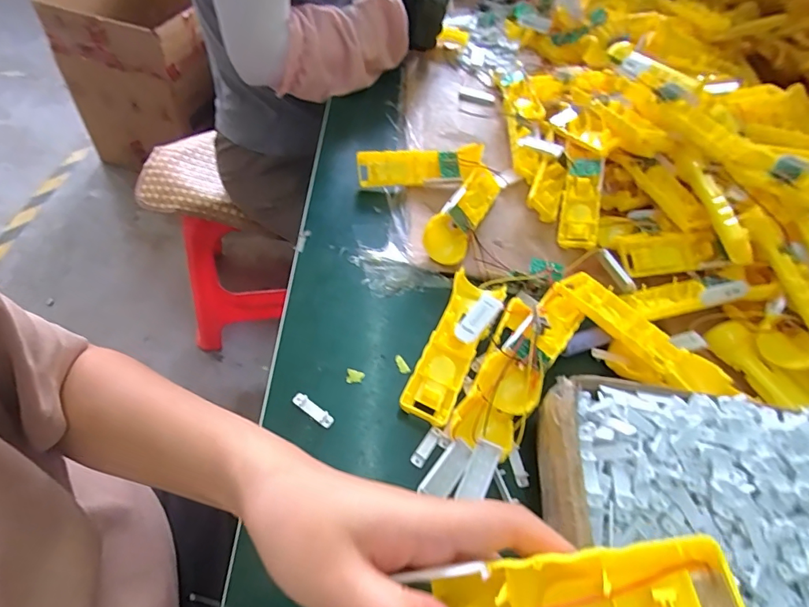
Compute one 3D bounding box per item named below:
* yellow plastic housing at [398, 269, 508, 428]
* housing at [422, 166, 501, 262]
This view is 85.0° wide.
[{"bbox_3d":[0.047,0.037,0.409,0.049,0.018,0.158,23,53,6],"label":"yellow plastic housing"},{"bbox_3d":[0.071,-0.104,0.498,0.045,0.041,0.156,28,53,10],"label":"housing"}]

